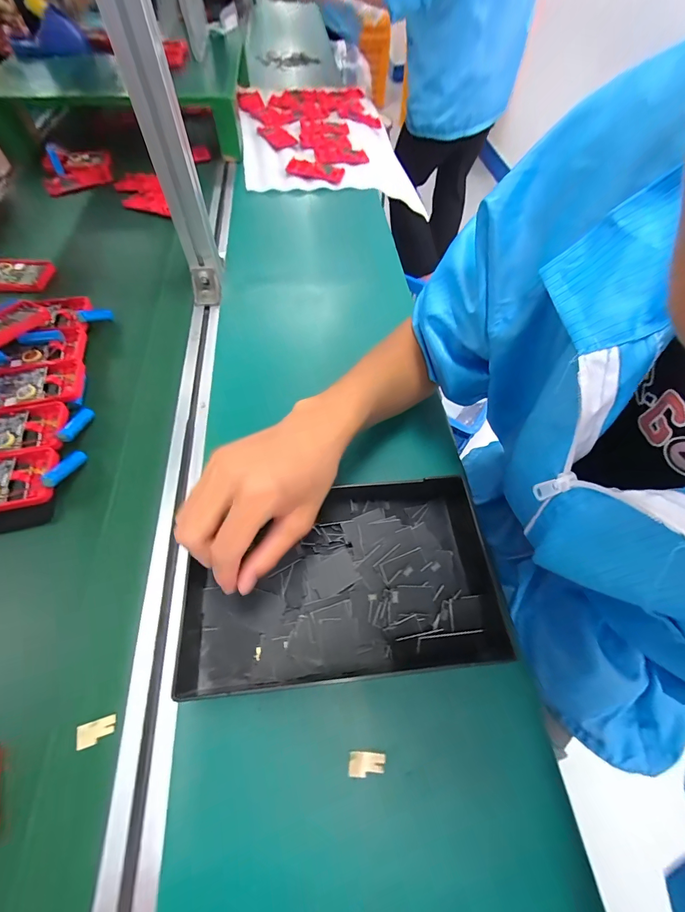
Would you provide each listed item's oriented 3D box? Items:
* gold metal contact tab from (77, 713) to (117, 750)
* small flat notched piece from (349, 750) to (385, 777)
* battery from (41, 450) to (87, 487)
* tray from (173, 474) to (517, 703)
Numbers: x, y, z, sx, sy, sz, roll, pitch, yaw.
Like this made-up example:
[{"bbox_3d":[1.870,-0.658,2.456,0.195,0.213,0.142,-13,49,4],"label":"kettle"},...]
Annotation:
[{"bbox_3d":[-0.194,0.217,0.278,0.028,0.004,0.016,-15,61,-10],"label":"gold metal contact tab"},{"bbox_3d":[0.019,0.238,0.274,0.028,0.004,0.015,2,59,0],"label":"small flat notched piece"},{"bbox_3d":[-0.293,0.010,0.377,0.016,0.011,0.058,7,37,3],"label":"battery"},{"bbox_3d":[-0.001,0.108,0.329,0.283,0.029,0.168,-7,60,-5],"label":"tray"}]

